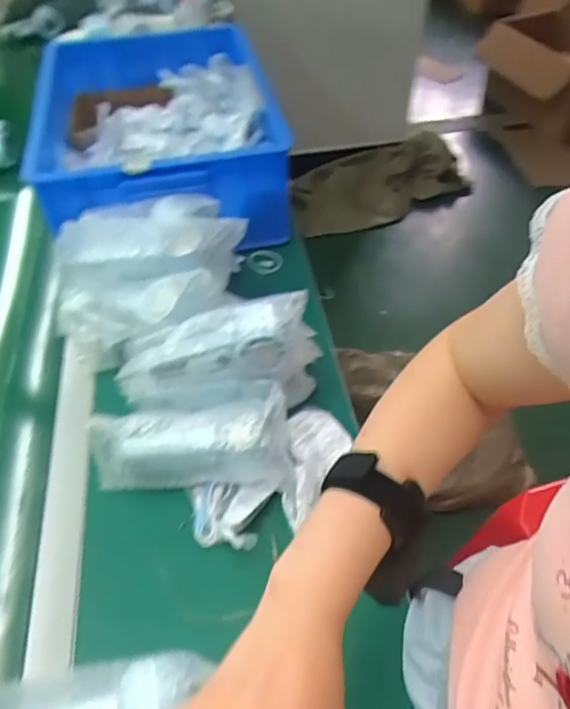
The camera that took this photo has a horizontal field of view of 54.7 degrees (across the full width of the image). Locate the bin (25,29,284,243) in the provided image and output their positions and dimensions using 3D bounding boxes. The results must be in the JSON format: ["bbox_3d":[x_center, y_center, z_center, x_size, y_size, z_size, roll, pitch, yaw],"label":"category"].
[{"bbox_3d":[-0.192,-0.352,0.871,0.320,0.139,0.450,-10,50,-7],"label":"bin"}]

